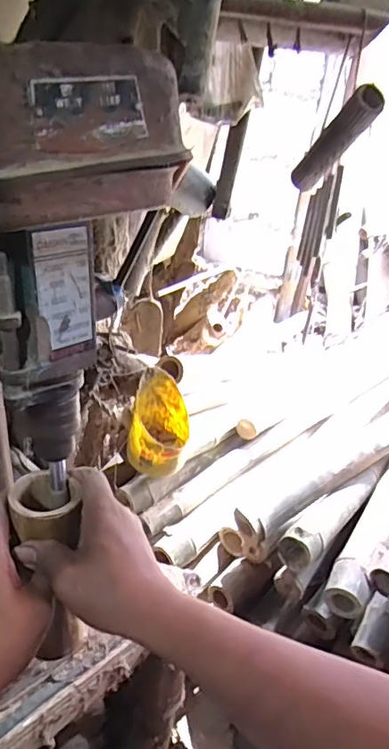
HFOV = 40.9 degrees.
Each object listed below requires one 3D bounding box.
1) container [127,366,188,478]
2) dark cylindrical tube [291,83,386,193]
[{"bbox_3d":[-0.053,0.077,0.805,0.082,0.140,0.098,8,27,1],"label":"container"},{"bbox_3d":[0.184,-0.309,0.703,0.034,0.047,0.182,-4,-12,-21],"label":"dark cylindrical tube"}]

